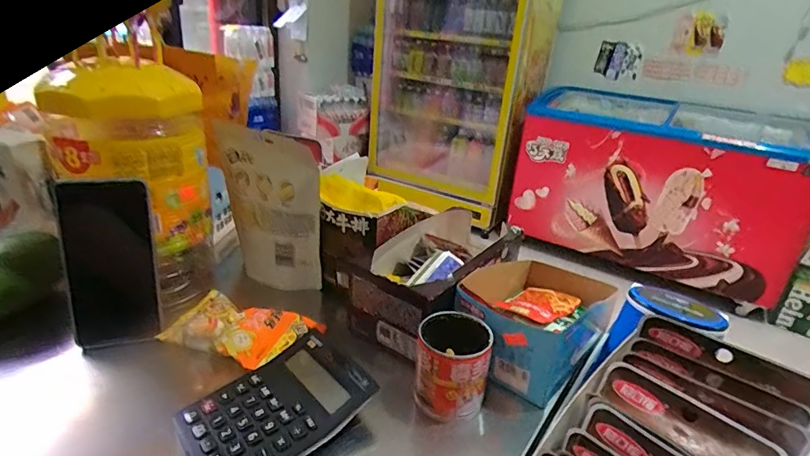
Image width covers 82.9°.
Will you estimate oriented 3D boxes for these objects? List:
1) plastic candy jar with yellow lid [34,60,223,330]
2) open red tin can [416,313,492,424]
[{"bbox_3d":[-0.272,-0.033,0.496,0.151,0.273,0.122,-16,32,-37],"label":"plastic candy jar with yellow lid"},{"bbox_3d":[0.042,0.119,0.415,0.062,0.072,0.066,7,25,5],"label":"open red tin can"}]

